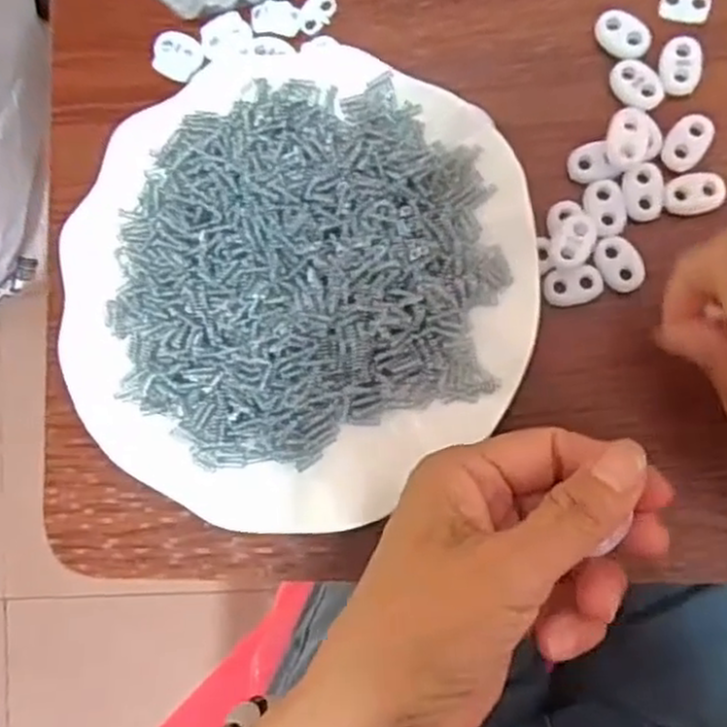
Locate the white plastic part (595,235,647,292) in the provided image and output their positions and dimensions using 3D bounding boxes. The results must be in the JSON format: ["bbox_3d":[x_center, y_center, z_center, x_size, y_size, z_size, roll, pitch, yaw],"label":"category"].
[{"bbox_3d":[0.100,-0.039,0.294,0.016,0.004,0.022,-30,82,6],"label":"white plastic part"}]

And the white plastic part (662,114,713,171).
[{"bbox_3d":[0.126,-0.086,0.293,0.015,0.004,0.023,34,92,10],"label":"white plastic part"}]

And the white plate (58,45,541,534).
[{"bbox_3d":[-0.028,-0.032,0.298,0.182,0.019,0.180,28,91,10],"label":"white plate"}]

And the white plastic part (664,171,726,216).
[{"bbox_3d":[0.128,-0.066,0.291,0.022,0.004,0.015,-9,85,8],"label":"white plastic part"}]

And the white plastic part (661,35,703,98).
[{"bbox_3d":[0.125,-0.117,0.296,0.015,0.004,0.023,7,87,10],"label":"white plastic part"}]

